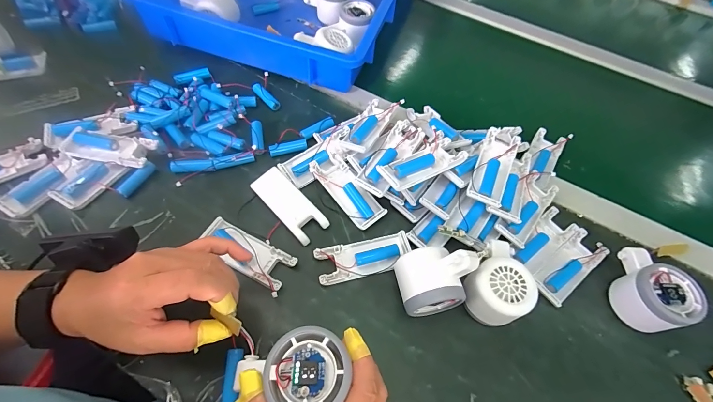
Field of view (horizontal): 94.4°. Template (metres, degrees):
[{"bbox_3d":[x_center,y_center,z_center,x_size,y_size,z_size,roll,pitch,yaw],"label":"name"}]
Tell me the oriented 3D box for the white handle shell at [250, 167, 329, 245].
[{"bbox_3d":[-0.080,0.003,0.391,0.040,0.012,0.101,-39,69,-22],"label":"white handle shell"}]

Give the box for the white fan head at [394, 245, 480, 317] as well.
[{"bbox_3d":[0.074,0.076,0.326,0.067,0.075,0.055,-10,61,-9],"label":"white fan head"}]

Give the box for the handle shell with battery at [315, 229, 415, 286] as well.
[{"bbox_3d":[0.009,0.062,0.366,0.105,0.014,0.039,-13,61,-10],"label":"handle shell with battery"}]

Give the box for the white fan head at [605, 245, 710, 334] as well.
[{"bbox_3d":[0.305,0.092,0.349,0.058,0.051,0.081,-15,62,-12],"label":"white fan head"}]

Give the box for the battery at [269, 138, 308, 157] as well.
[{"bbox_3d":[-0.091,-0.073,0.440,0.050,0.010,0.016,-15,62,-12],"label":"battery"}]

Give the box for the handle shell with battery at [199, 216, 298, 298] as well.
[{"bbox_3d":[-0.119,0.057,0.359,0.108,0.011,0.042,27,62,12],"label":"handle shell with battery"}]

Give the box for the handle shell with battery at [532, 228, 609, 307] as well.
[{"bbox_3d":[0.243,0.075,0.375,0.100,0.012,0.040,-34,67,-20],"label":"handle shell with battery"}]

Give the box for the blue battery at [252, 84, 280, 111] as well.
[{"bbox_3d":[-0.133,-0.152,0.486,0.048,0.014,0.016,44,66,5],"label":"blue battery"}]

